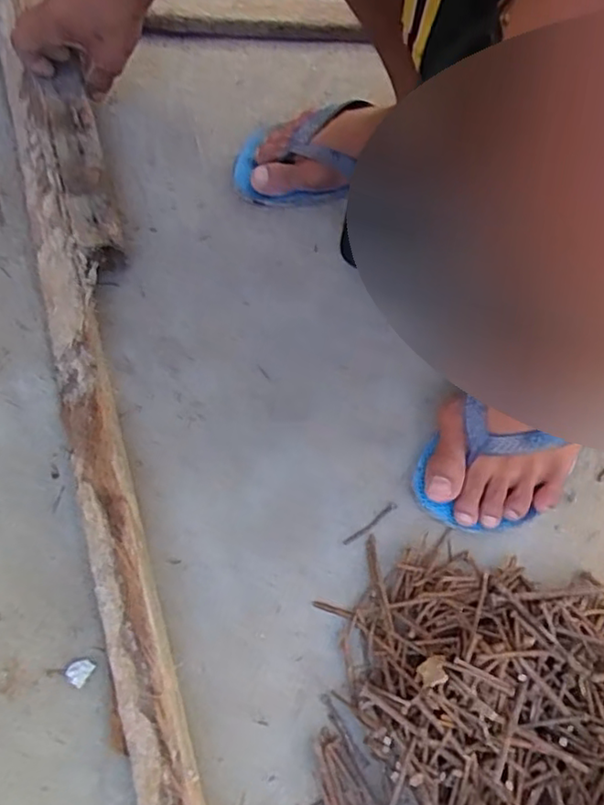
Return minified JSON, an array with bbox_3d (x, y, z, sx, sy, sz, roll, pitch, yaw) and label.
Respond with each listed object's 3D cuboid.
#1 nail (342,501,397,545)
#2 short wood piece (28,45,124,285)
[{"bbox_3d":[0.051,0.090,0.461,0.049,0.004,0.006,-36,71,-13],"label":"nail"},{"bbox_3d":[-0.205,-0.220,0.575,0.045,0.040,0.229,-18,68,-7],"label":"short wood piece"}]

